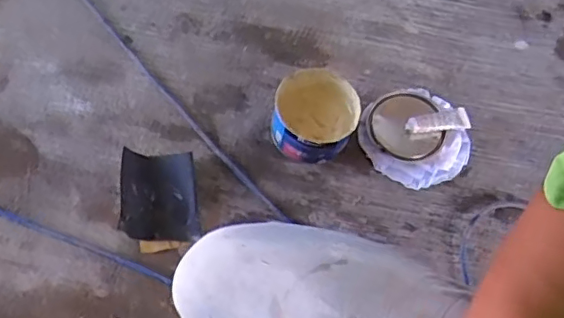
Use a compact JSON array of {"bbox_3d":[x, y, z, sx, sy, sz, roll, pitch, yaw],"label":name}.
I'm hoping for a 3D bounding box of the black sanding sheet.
[{"bbox_3d":[-0.184,0.055,0.845,0.108,0.021,0.139,-3,62,-6],"label":"black sanding sheet"}]

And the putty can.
[{"bbox_3d":[0.052,-0.071,0.935,0.139,0.074,0.146,28,64,10],"label":"putty can"}]

